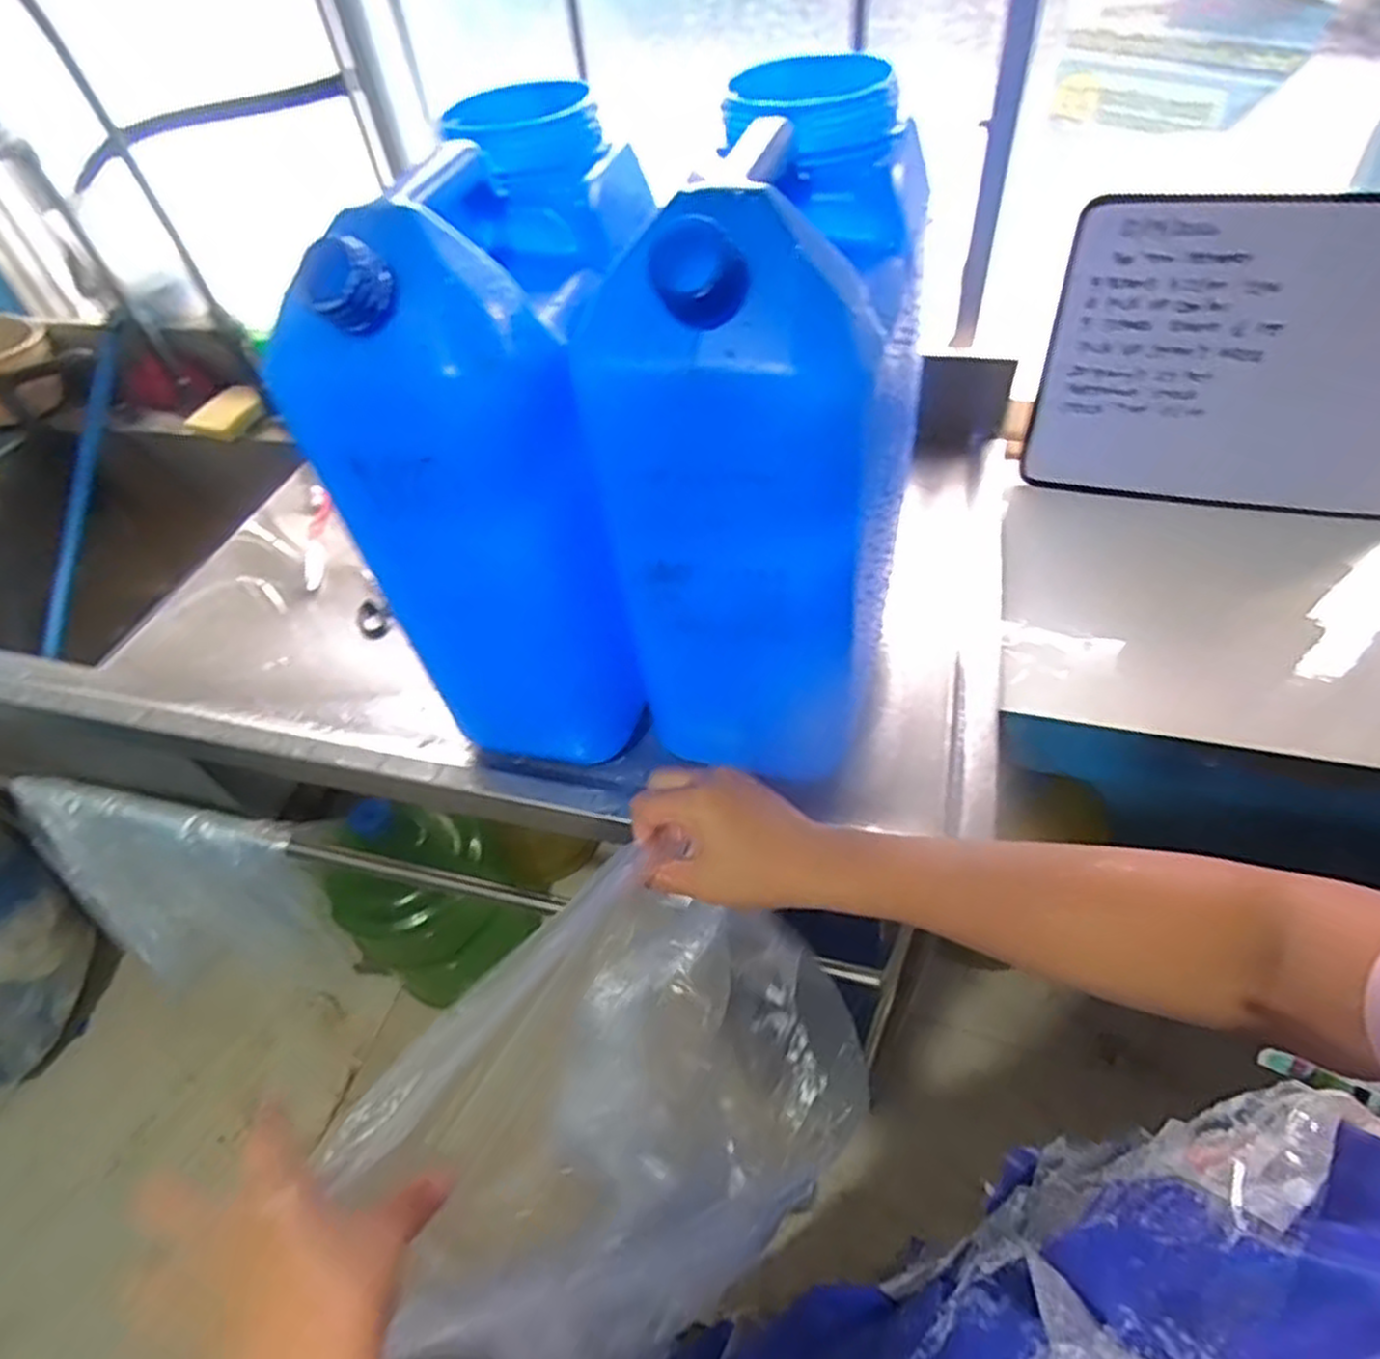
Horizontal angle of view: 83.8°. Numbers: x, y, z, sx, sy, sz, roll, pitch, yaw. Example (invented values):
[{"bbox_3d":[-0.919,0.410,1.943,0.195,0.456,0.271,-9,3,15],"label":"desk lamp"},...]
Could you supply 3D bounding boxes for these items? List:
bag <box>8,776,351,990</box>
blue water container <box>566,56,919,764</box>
[{"bbox_3d":[-0.734,0.330,1.151,0.475,0.365,0.167,4,50,10],"label":"bag"},{"bbox_3d":[0.058,-0.160,0.566,0.172,0.400,0.283,4,50,10],"label":"blue water container"}]

